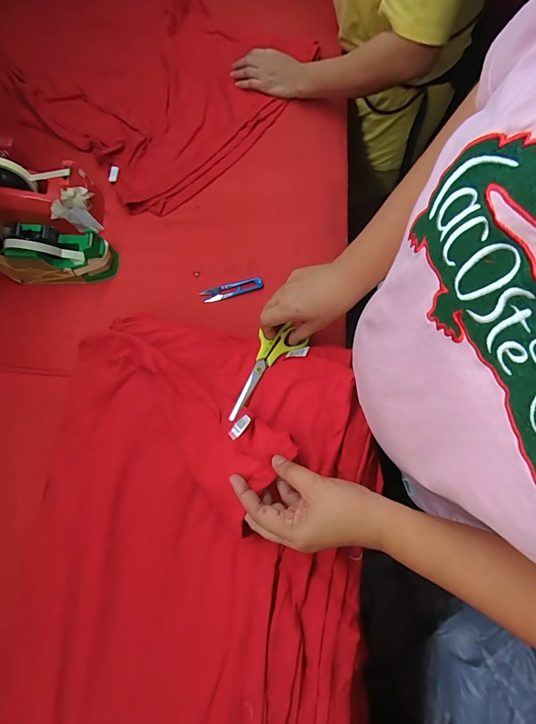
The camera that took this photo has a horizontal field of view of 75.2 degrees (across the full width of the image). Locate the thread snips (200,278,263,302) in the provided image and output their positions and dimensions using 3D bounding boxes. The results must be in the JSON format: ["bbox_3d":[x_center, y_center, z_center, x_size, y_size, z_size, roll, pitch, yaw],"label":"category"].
[{"bbox_3d":[-0.060,-0.120,0.580,0.102,0.010,0.022,-13,74,-4],"label":"thread snips"}]

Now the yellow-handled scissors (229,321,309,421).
[{"bbox_3d":[-0.008,0.014,0.503,0.065,0.015,0.162,30,69,8],"label":"yellow-handled scissors"}]

